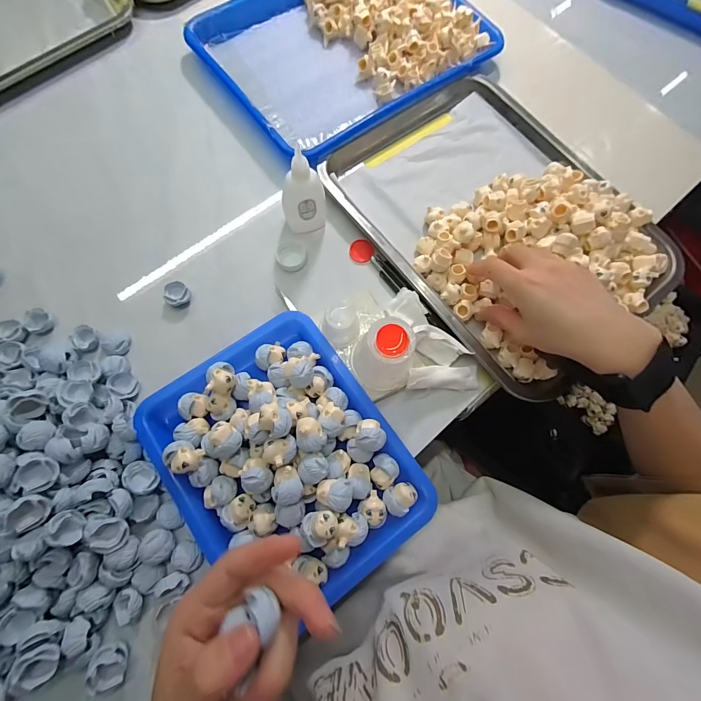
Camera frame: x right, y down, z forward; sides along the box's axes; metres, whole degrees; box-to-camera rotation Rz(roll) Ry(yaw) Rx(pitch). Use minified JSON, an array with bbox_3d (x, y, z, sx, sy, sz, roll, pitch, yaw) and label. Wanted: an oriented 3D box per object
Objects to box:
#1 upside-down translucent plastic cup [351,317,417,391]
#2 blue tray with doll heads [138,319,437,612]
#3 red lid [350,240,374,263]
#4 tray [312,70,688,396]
[{"bbox_3d":[0.028,0.005,0.295,0.048,0.065,0.048,1,75,-3],"label":"upside-down translucent plastic cup"},{"bbox_3d":[-0.054,0.088,0.279,0.171,0.050,0.220,-34,79,-11],"label":"blue tray with doll heads"},{"bbox_3d":[0.012,-0.105,0.363,0.024,0.004,0.026,1,75,-3],"label":"red lid"},{"bbox_3d":[0.165,-0.149,0.362,0.264,0.045,0.334,-39,80,-10],"label":"tray"}]

